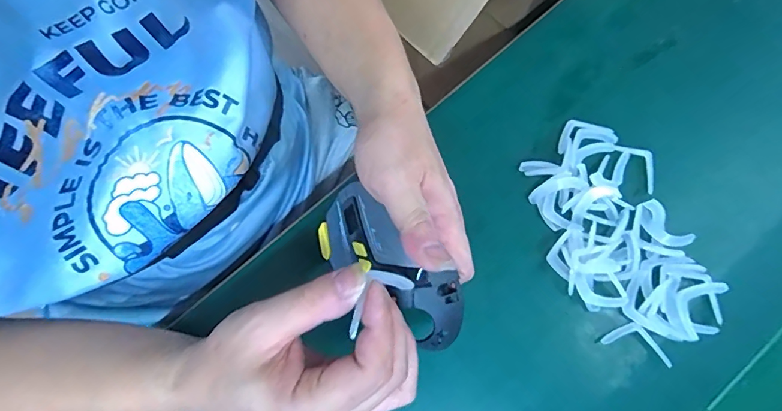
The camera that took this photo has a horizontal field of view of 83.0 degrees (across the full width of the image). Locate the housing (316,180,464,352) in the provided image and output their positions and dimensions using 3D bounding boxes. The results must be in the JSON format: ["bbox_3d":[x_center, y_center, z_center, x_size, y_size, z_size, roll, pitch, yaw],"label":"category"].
[{"bbox_3d":[-0.002,0.038,0.280,0.116,0.031,0.047,43,82,12],"label":"housing"}]

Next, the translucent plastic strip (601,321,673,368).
[{"bbox_3d":[0.181,0.098,0.322,0.046,0.006,0.022,19,79,4],"label":"translucent plastic strip"}]

